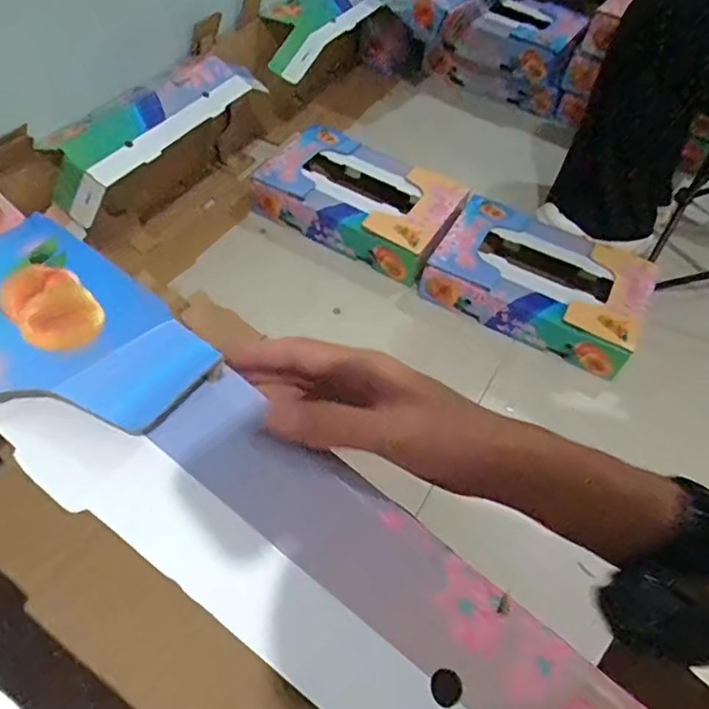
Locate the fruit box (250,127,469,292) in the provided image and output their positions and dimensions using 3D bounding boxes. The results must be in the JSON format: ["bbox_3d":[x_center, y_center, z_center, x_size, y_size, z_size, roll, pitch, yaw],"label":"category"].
[{"bbox_3d":[0.005,-0.333,1.259,0.421,0.092,0.252,25,55,14],"label":"fruit box"}]

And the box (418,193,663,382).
[{"bbox_3d":[0.374,-0.150,1.173,0.407,0.103,0.285,29,56,16],"label":"box"}]

